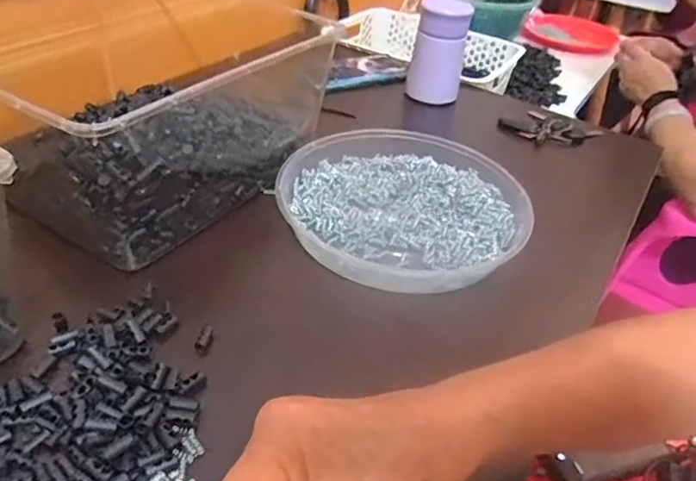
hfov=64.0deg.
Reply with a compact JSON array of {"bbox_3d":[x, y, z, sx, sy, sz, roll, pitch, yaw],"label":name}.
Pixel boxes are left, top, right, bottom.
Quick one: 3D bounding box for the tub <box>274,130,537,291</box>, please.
[{"bbox_3d":[0.053,-0.039,0.540,0.229,0.036,0.206,2,39,-6],"label":"tub"}]

